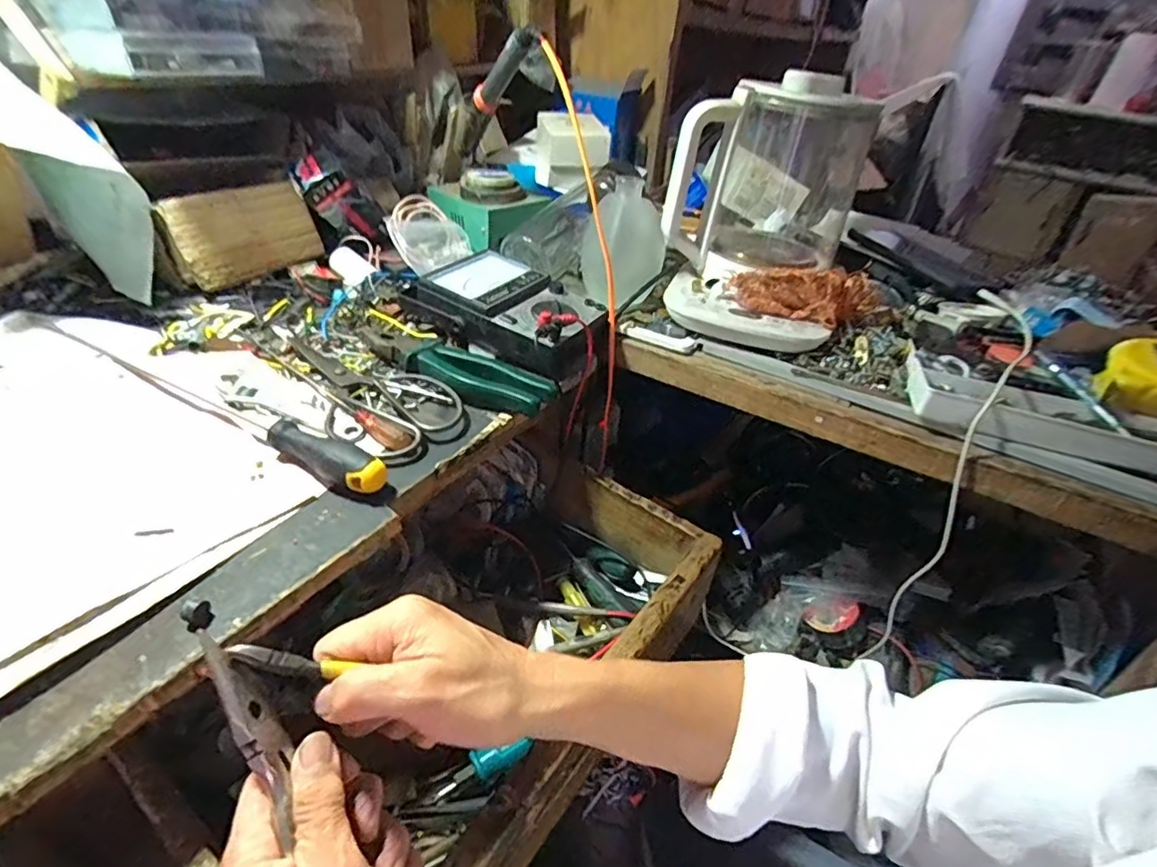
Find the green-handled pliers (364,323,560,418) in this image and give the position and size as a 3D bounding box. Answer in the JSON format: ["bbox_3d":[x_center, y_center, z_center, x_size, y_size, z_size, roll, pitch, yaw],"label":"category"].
[{"bbox_3d":[-0.117,-0.070,0.526,0.211,0.018,0.072,24,41,23],"label":"green-handled pliers"}]

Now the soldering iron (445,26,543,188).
[{"bbox_3d":[-0.108,-0.356,0.630,0.025,0.031,0.299,-17,6,-26],"label":"soldering iron"}]

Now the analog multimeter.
[{"bbox_3d":[-0.063,-0.126,0.576,0.177,0.044,0.121,26,43,23],"label":"analog multimeter"}]

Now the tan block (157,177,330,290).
[{"bbox_3d":[-0.348,-0.208,0.595,0.035,0.084,0.135,19,39,40],"label":"tan block"}]

